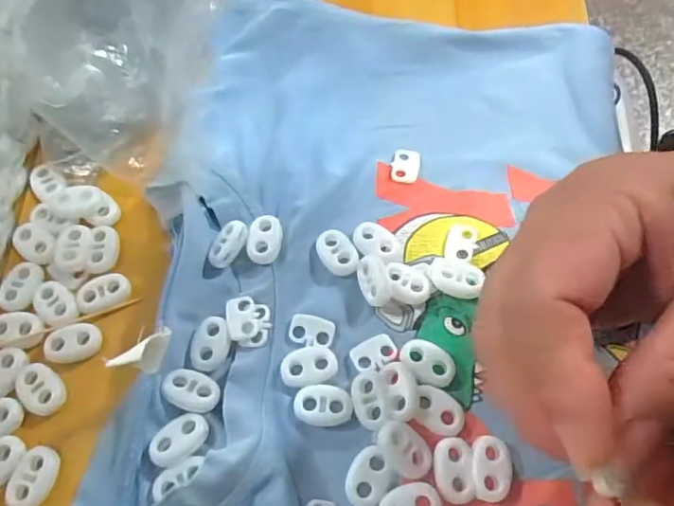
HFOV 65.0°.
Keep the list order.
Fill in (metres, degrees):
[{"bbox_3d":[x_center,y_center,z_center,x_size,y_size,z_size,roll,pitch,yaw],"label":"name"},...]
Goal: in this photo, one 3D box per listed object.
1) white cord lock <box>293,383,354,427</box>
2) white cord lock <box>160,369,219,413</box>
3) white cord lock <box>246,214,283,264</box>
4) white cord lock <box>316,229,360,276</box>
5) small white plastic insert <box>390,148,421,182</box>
[{"bbox_3d":[-0.005,0.058,0.203,0.022,0.004,0.015,2,63,2],"label":"white cord lock"},{"bbox_3d":[-0.056,0.052,0.203,0.021,0.005,0.015,14,64,8],"label":"white cord lock"},{"bbox_3d":[-0.031,-0.006,0.231,0.015,0.004,0.021,10,74,-17],"label":"white cord lock"},{"bbox_3d":[0.000,-0.001,0.231,0.015,0.004,0.022,-20,64,-9],"label":"white cord lock"},{"bbox_3d":[0.033,-0.042,0.251,0.013,0.004,0.020,11,63,7],"label":"small white plastic insert"}]

